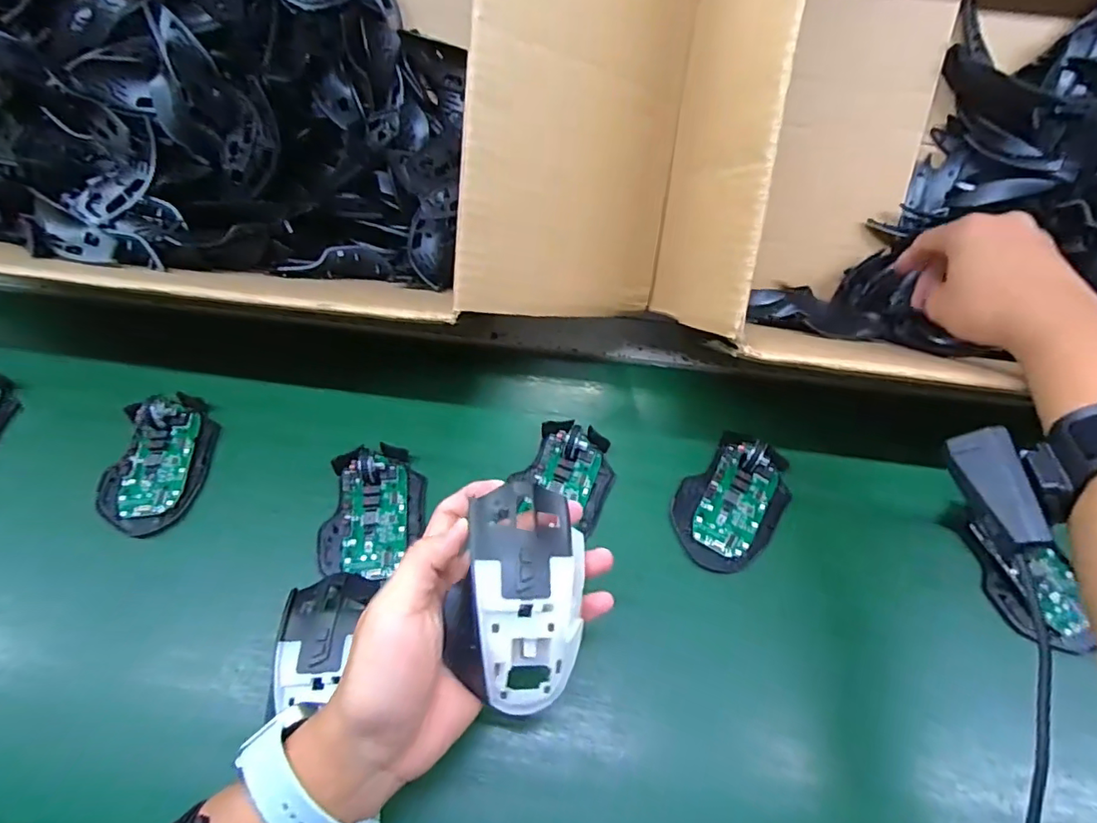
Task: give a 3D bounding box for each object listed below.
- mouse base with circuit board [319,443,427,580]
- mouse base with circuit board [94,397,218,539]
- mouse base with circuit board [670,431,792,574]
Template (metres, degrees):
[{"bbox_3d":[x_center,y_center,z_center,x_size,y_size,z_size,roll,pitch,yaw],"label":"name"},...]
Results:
[{"bbox_3d":[-0.132,0.069,0.410,0.069,0.030,0.106,2,57,-1],"label":"mouse base with circuit board"},{"bbox_3d":[-0.307,0.035,0.428,0.066,0.032,0.118,2,57,-1],"label":"mouse base with circuit board"},{"bbox_3d":[0.144,0.067,0.422,0.073,0.023,0.113,35,63,19],"label":"mouse base with circuit board"}]

